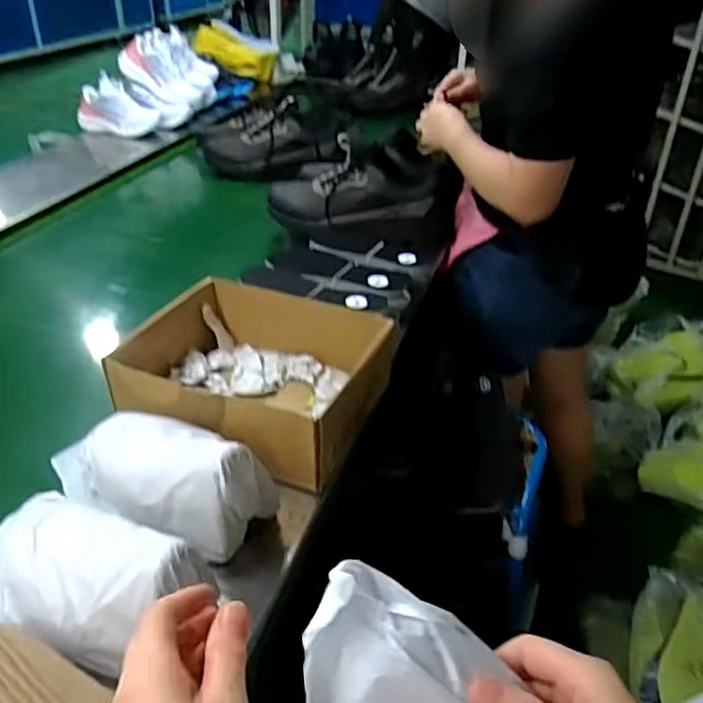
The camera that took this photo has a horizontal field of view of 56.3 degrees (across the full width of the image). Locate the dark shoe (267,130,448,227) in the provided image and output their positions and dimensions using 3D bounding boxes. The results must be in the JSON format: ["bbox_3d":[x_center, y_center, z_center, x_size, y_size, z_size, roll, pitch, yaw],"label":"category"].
[{"bbox_3d":[0.006,-0.298,1.176,0.331,0.135,0.101,-8,32,12],"label":"dark shoe"}]

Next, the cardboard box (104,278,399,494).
[{"bbox_3d":[-0.108,0.023,0.766,0.267,0.086,0.237,12,35,15],"label":"cardboard box"}]

